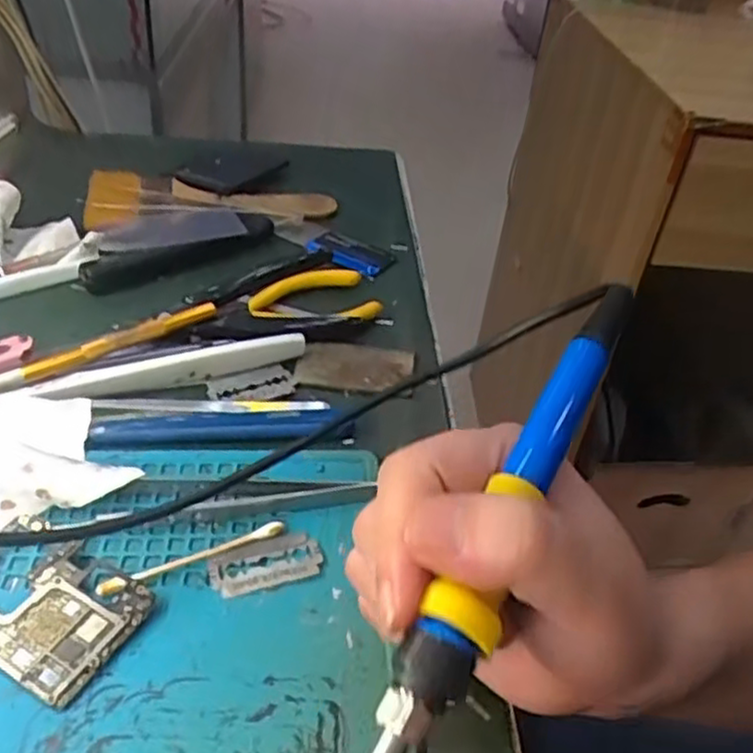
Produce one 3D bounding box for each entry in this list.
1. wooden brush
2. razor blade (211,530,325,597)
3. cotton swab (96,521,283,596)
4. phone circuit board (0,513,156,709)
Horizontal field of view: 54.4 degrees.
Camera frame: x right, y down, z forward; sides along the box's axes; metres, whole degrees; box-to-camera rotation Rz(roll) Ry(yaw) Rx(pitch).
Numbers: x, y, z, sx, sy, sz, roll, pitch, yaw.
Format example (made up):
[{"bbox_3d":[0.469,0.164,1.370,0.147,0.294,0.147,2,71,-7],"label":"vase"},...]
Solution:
[{"bbox_3d":[-0.113,-0.125,0.504,0.163,0.011,0.063,-5,40,-14],"label":"wooden brush"},{"bbox_3d":[-0.042,0.071,0.278,0.042,0.004,0.020,-11,42,-21],"label":"razor blade"},{"bbox_3d":[-0.068,0.067,0.275,0.069,0.004,0.007,-15,44,-25],"label":"cotton swab"},{"bbox_3d":[-0.116,0.078,0.256,0.067,0.007,0.046,24,42,20],"label":"phone circuit board"}]

